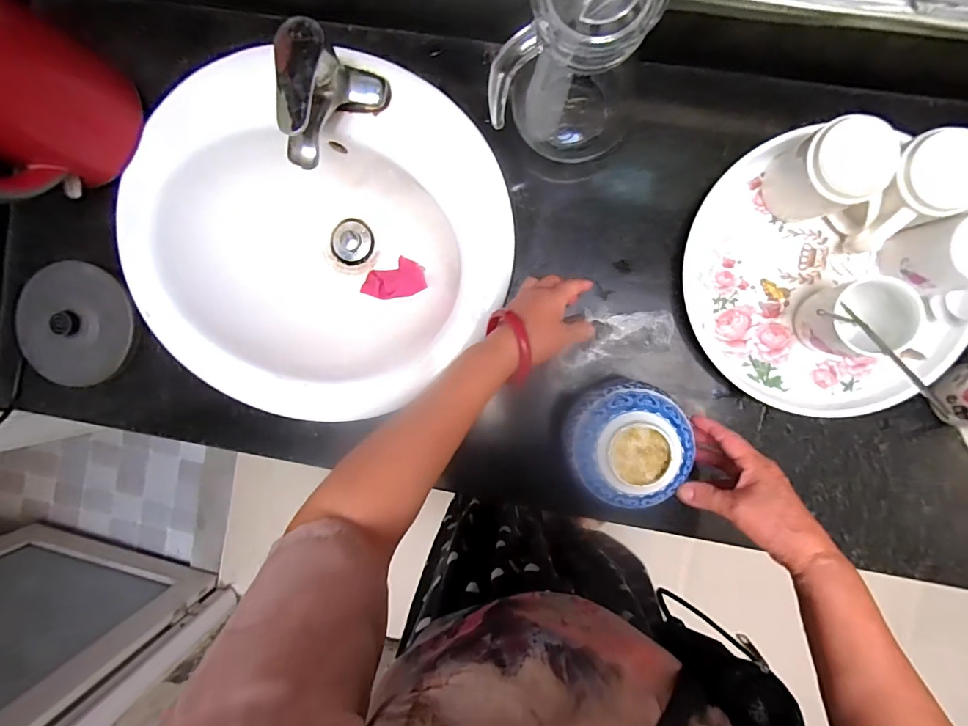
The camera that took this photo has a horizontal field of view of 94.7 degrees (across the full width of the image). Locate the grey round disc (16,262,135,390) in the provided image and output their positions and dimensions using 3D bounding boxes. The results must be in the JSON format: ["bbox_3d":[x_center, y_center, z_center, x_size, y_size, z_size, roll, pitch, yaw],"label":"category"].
[{"bbox_3d":[-0.523,-0.051,0.565,0.148,0.036,0.149,0,93,5],"label":"grey round disc"}]

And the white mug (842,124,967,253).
[{"bbox_3d":[0.423,-0.170,0.455,0.098,0.099,0.082,-41,89,6],"label":"white mug"}]

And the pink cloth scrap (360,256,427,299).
[{"bbox_3d":[-0.134,-0.119,0.655,0.096,0.004,0.060,-24,76,12],"label":"pink cloth scrap"}]

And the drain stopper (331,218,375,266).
[{"bbox_3d":[-0.199,-0.184,0.676,0.063,0.017,0.067,13,94,4],"label":"drain stopper"}]

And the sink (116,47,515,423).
[{"bbox_3d":[-0.209,-0.151,0.606,0.457,0.140,0.430,15,93,2],"label":"sink"}]

